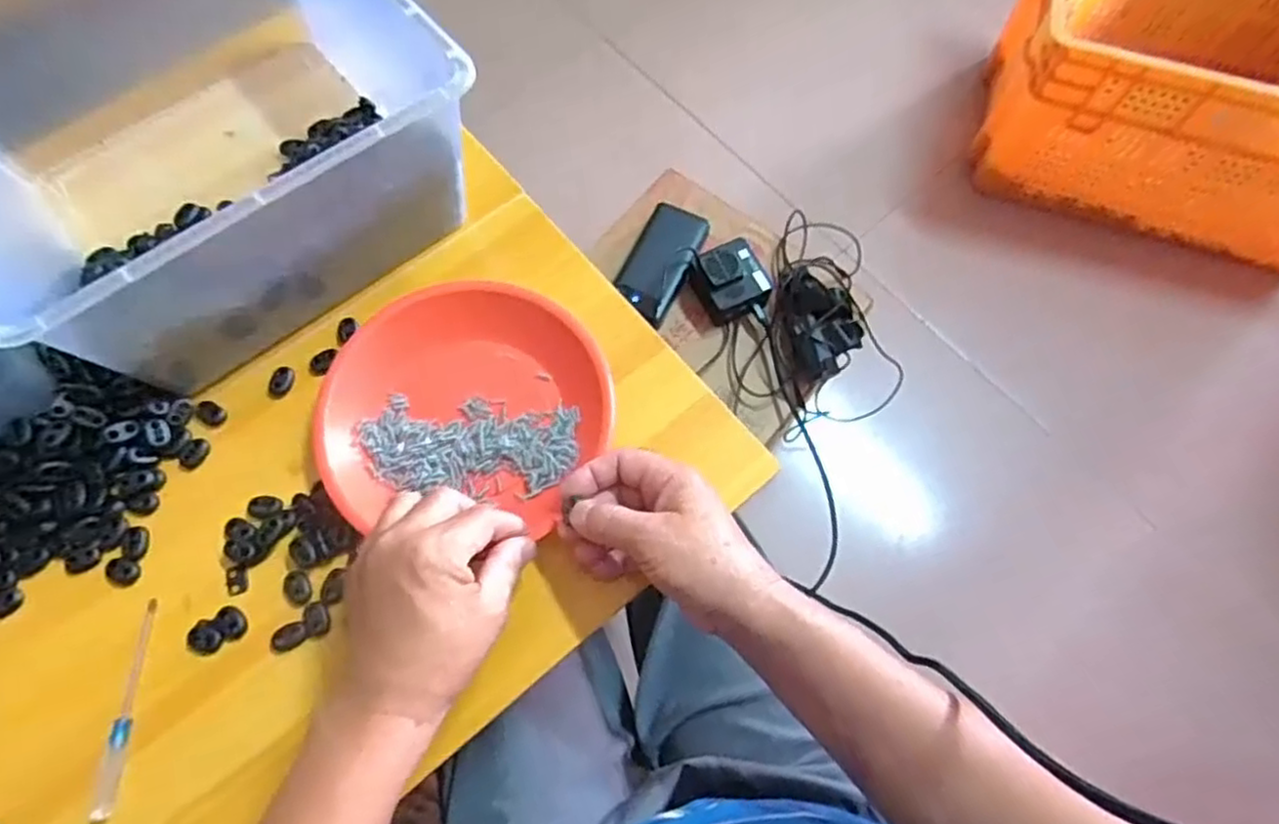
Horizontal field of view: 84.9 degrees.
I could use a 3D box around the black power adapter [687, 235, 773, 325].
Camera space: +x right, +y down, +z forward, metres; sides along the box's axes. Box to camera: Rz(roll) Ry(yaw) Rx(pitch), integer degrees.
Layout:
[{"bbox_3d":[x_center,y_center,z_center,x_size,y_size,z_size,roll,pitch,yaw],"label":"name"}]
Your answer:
[{"bbox_3d":[0.107,-0.157,0.819,0.076,0.048,0.086,-28,72,-11],"label":"black power adapter"}]

